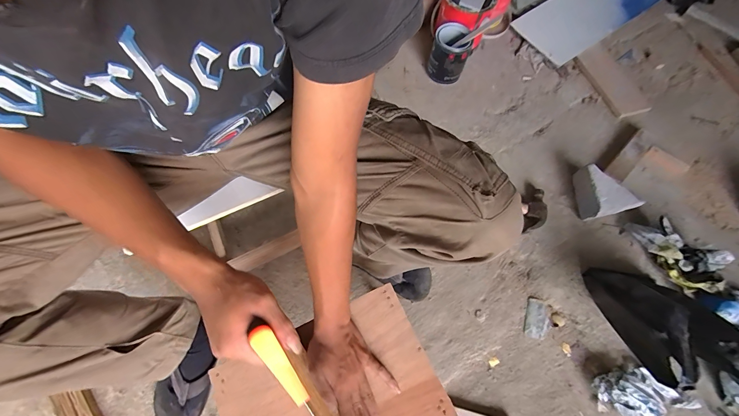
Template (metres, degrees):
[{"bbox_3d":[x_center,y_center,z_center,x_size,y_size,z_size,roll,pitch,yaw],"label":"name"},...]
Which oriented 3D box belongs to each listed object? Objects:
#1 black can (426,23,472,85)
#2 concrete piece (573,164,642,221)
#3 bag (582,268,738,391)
[{"bbox_3d":[0.233,-0.452,0.924,0.106,0.134,0.098,0,68,-1],"label":"black can"},{"bbox_3d":[0.573,-0.042,0.774,0.083,0.095,0.134,0,65,-1],"label":"concrete piece"},{"bbox_3d":[0.572,0.216,0.615,0.147,0.195,0.220,0,68,-1],"label":"bag"}]

